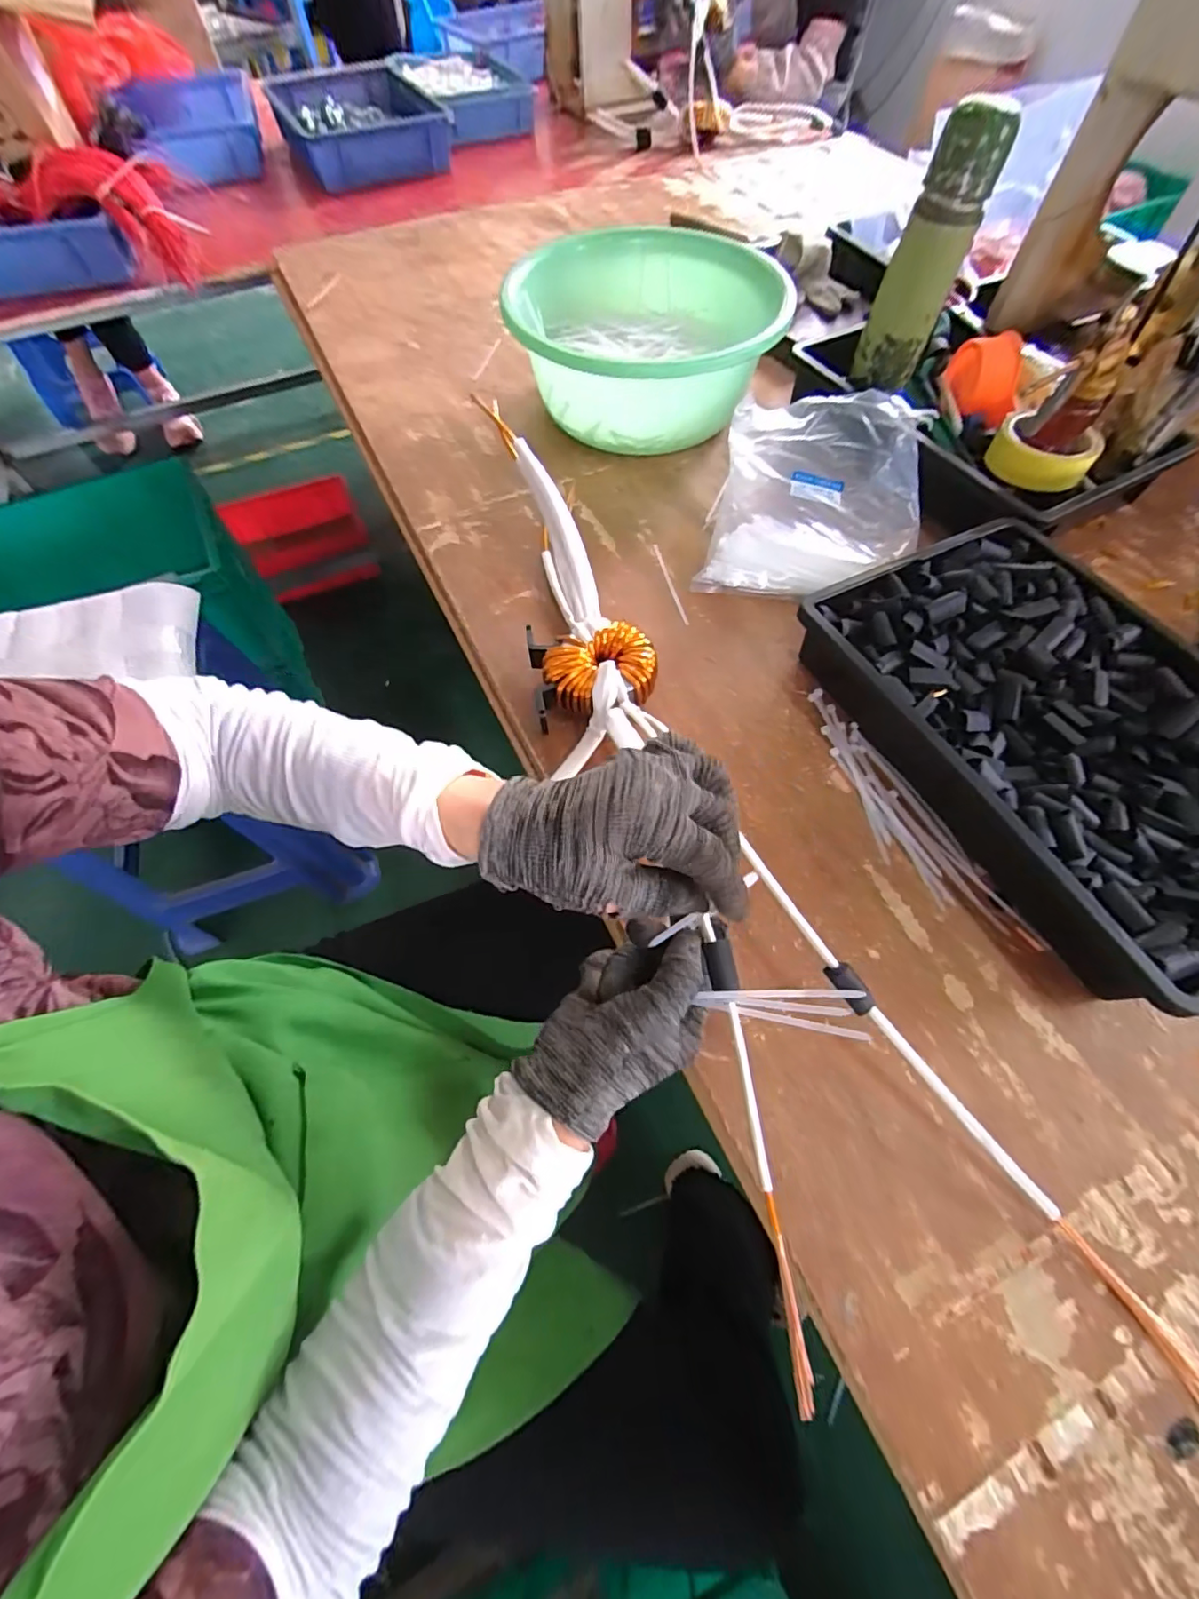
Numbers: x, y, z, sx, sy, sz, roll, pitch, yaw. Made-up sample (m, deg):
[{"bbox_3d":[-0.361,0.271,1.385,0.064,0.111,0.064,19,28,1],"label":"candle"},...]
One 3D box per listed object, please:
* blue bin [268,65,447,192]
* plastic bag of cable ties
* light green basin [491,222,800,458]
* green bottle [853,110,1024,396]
[{"bbox_3d":[-0.495,-1.375,1.115,0.287,0.097,0.418,-22,64,-10],"label":"blue bin"},{"bbox_3d":[0.220,-0.299,0.555,0.195,0.084,0.240,13,63,7],"label":"plastic bag of cable ties"},{"bbox_3d":[0.052,-0.532,0.652,0.292,0.123,0.316,0,62,0],"label":"light green basin"},{"bbox_3d":[0.322,-0.531,0.542,0.062,0.181,0.056,37,69,19],"label":"green bottle"}]

